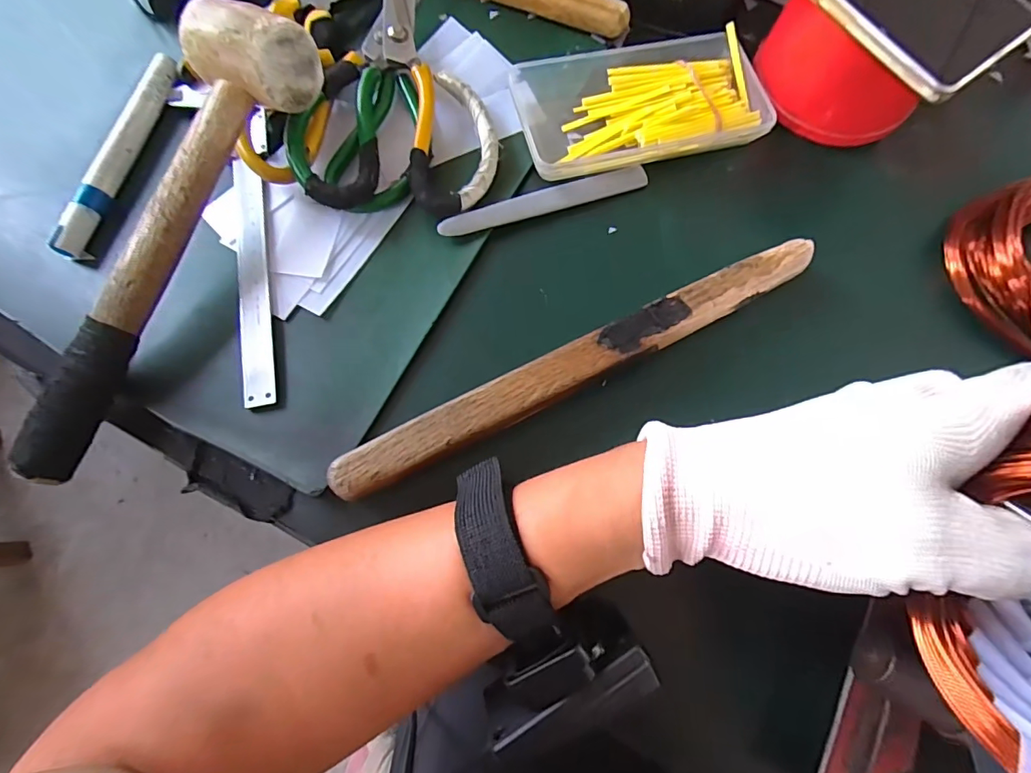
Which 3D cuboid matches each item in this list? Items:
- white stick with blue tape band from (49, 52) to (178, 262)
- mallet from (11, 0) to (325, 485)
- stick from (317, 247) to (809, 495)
[{"bbox_3d":[-0.241,-0.145,0.298,0.016,0.020,0.146,11,74,4],"label":"white stick with blue tape band"},{"bbox_3d":[-0.179,-0.073,0.249,0.059,0.071,0.253,20,75,6],"label":"mallet"},{"bbox_3d":[0.035,-0.012,0.252,0.265,0.025,0.024,-27,76,-7],"label":"stick"}]

